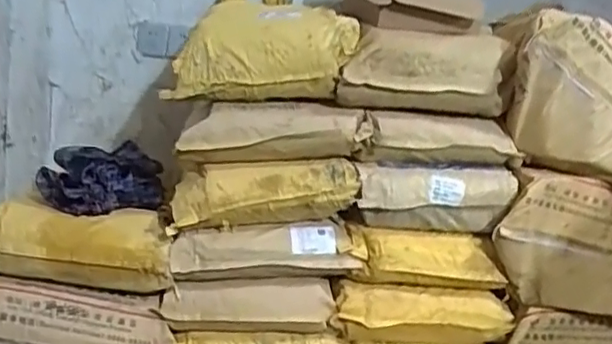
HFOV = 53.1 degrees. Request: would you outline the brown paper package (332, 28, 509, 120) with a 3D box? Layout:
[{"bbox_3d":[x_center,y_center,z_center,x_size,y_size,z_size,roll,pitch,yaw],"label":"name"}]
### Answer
[{"bbox_3d":[0.262,-0.221,1.355,0.352,0.174,0.116,7,9,5],"label":"brown paper package"}]

